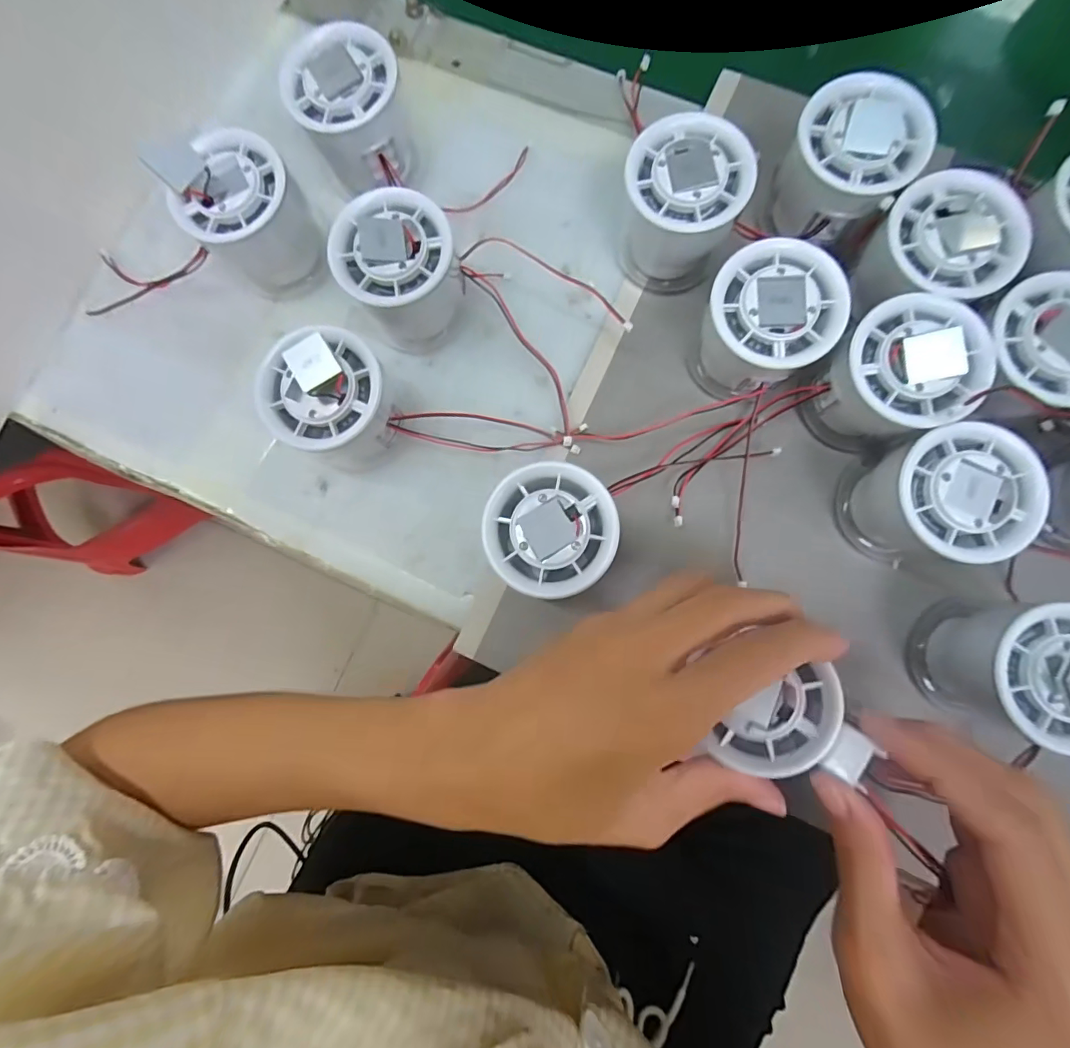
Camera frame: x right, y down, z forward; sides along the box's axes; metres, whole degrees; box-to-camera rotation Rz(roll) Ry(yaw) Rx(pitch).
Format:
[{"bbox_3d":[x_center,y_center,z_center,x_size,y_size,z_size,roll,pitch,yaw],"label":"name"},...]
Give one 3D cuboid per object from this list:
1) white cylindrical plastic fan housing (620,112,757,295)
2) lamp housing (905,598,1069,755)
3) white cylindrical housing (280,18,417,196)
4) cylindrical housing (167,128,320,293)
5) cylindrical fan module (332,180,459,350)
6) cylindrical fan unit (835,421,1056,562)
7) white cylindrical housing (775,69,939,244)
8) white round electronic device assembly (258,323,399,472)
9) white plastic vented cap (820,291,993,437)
[{"bbox_3d":[0.072,-0.158,0.246,0.054,0.058,0.051,0,83,2],"label":"white cylindrical plastic fan housing"},{"bbox_3d":[0.210,0.063,0.215,0.057,0.058,0.056,0,83,2],"label":"lamp housing"},{"bbox_3d":[-0.093,-0.208,0.255,0.054,0.057,0.051,0,83,2],"label":"white cylindrical housing"},{"bbox_3d":[-0.142,-0.154,0.254,0.054,0.056,0.053,0,83,2],"label":"cylindrical housing"},{"bbox_3d":[-0.065,-0.125,0.244,0.054,0.057,0.049,-37,83,-3],"label":"cylindrical fan module"},{"bbox_3d":[0.180,-0.011,0.224,0.056,0.056,0.054,0,83,2],"label":"cylindrical fan unit"},{"bbox_3d":[0.148,-0.172,0.235,0.055,0.057,0.054,0,83,2],"label":"white cylindrical housing"},{"bbox_3d":[-0.096,-0.056,0.237,0.055,0.064,0.051,0,83,2],"label":"white round electronic device assembly"},{"bbox_3d":[0.166,-0.067,0.231,0.056,0.055,0.056,-43,83,-3],"label":"white plastic vented cap"}]

